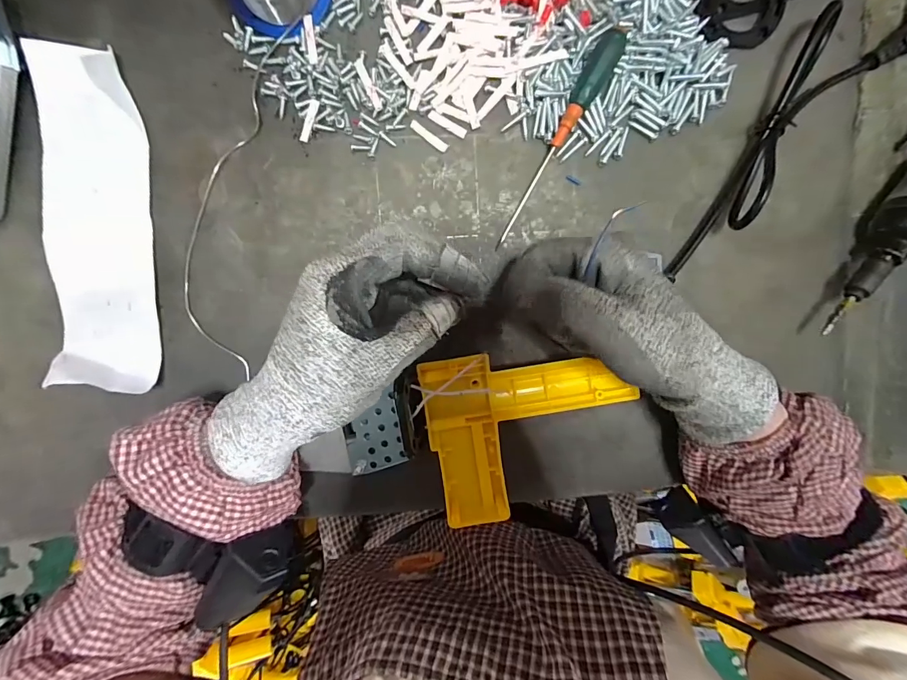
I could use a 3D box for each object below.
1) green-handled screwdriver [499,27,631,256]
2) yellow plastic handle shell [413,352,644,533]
[{"bbox_3d":[0.065,-0.130,0.267,0.019,0.024,0.143,32,95,-7],"label":"green-handled screwdriver"},{"bbox_3d":[0.051,0.063,0.287,0.135,0.030,0.110,-9,98,-2],"label":"yellow plastic handle shell"}]

